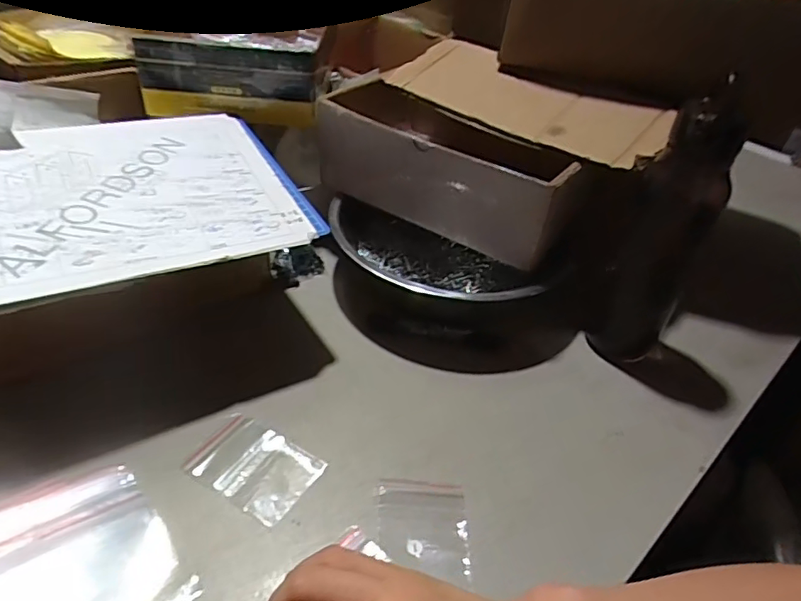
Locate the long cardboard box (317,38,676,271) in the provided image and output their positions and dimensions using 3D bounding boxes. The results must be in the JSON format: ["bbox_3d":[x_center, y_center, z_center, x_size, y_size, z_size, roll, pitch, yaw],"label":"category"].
[{"bbox_3d":[0.081,-0.151,0.559,0.296,0.108,0.200,33,46,28],"label":"long cardboard box"}]

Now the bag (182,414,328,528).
[{"bbox_3d":[-0.104,0.118,0.398,0.083,0.004,0.057,24,42,20],"label":"bag"}]

